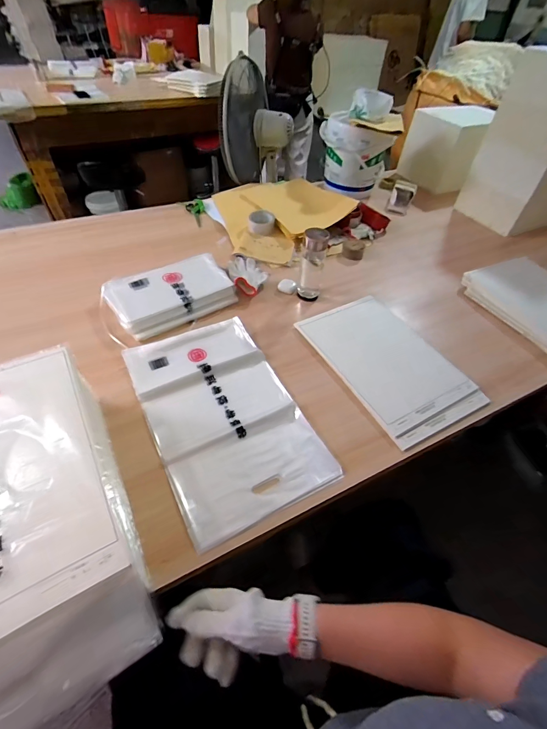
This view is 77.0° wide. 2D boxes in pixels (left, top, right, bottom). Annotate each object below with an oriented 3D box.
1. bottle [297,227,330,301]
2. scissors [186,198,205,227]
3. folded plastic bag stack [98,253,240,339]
[{"bbox_3d":[0.105,-0.267,0.915,0.066,0.165,0.066,8,49,3],"label":"bottle"},{"bbox_3d":[-0.284,-0.559,1.262,0.066,0.014,0.180,-7,50,-10],"label":"scissors"},{"bbox_3d":[-0.272,-0.194,0.914,0.305,0.042,0.210,-26,56,-24],"label":"folded plastic bag stack"}]

